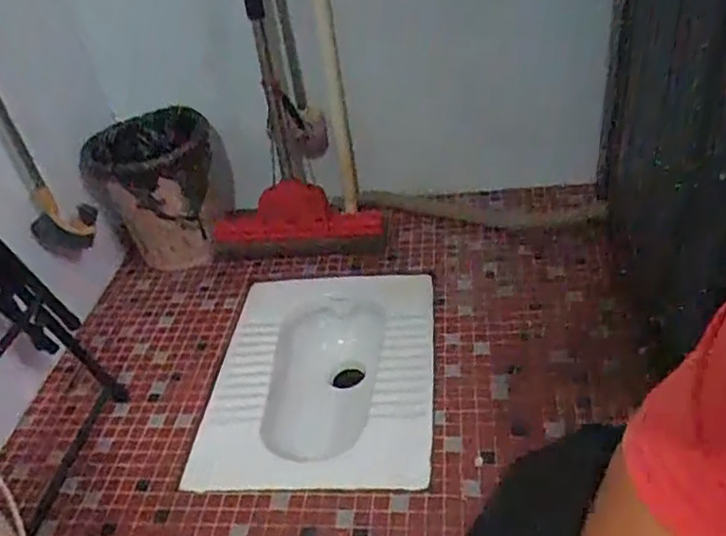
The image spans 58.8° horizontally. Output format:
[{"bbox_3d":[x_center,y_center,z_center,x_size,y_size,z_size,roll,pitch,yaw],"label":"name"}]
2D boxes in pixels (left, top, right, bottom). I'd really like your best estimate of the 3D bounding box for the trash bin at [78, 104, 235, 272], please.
[{"bbox_3d":[-0.407,-0.170,1.295,0.211,0.338,0.216,5,39,20],"label":"trash bin"}]

